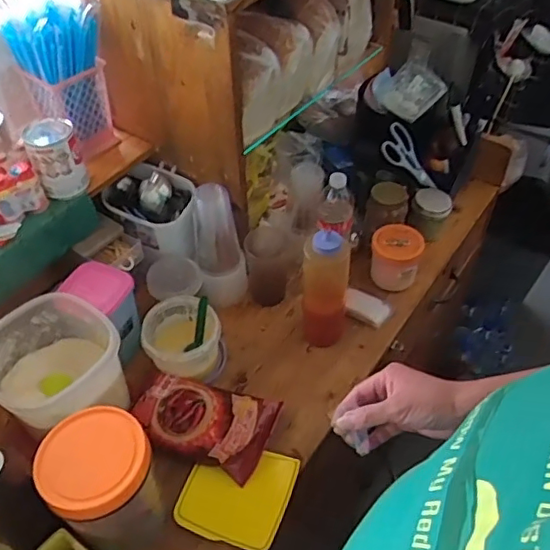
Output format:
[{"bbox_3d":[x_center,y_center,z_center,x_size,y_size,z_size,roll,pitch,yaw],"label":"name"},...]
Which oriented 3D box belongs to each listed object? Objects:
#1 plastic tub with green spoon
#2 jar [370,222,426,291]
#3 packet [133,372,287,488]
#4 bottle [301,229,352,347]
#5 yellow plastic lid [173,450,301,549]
[{"bbox_3d":[-0.144,0.106,0.908,0.119,0.096,0.117,0,49,0],"label":"plastic tub with green spoon"},{"bbox_3d":[0.216,-0.030,1.029,0.087,0.101,0.087,0,49,0],"label":"jar"},{"bbox_3d":[-0.104,0.209,0.839,0.191,0.040,0.127,17,51,14],"label":"packet"},{"bbox_3d":[0.080,0.023,0.899,0.071,0.223,0.074,6,49,5],"label":"bottle"},{"bbox_3d":[-0.052,0.298,0.787,0.140,0.018,0.133,14,50,12],"label":"yellow plastic lid"}]

